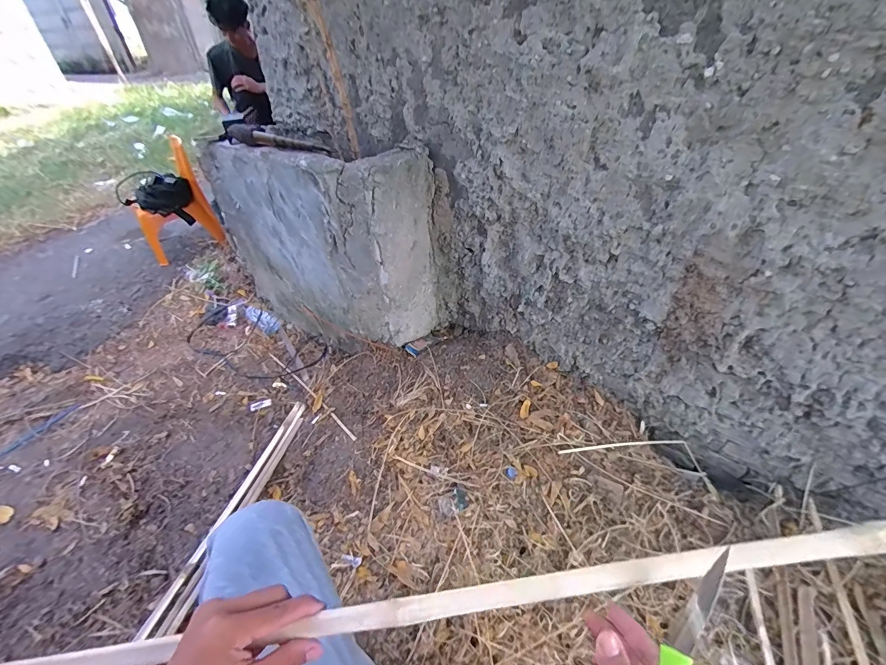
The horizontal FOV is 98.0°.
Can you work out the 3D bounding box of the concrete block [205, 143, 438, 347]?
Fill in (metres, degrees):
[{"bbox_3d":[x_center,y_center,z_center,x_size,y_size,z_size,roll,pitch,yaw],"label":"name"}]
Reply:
[{"bbox_3d":[-0.374,-0.293,1.207,0.713,0.547,0.287,26,48,31],"label":"concrete block"}]

